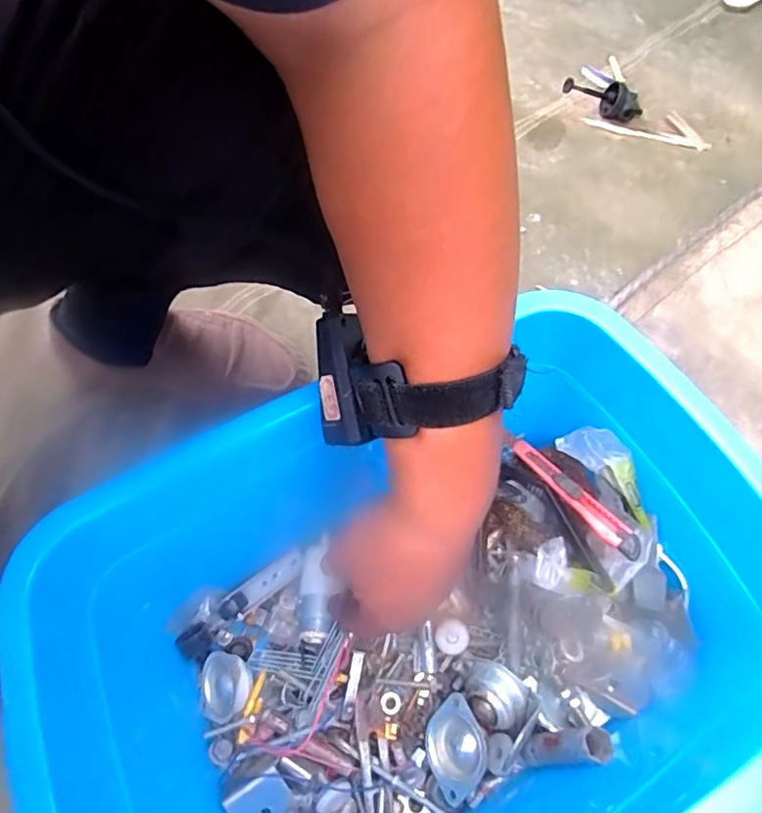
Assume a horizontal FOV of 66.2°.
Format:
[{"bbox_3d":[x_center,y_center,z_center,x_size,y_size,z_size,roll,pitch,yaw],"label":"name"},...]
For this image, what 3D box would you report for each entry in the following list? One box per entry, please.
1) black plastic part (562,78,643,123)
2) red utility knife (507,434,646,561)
[{"bbox_3d":[0.293,-0.410,0.774,0.108,0.033,0.040,19,64,-2],"label":"black plastic part"},{"bbox_3d":[0.134,0.060,0.419,0.017,0.009,0.129,-28,42,-12],"label":"red utility knife"}]

